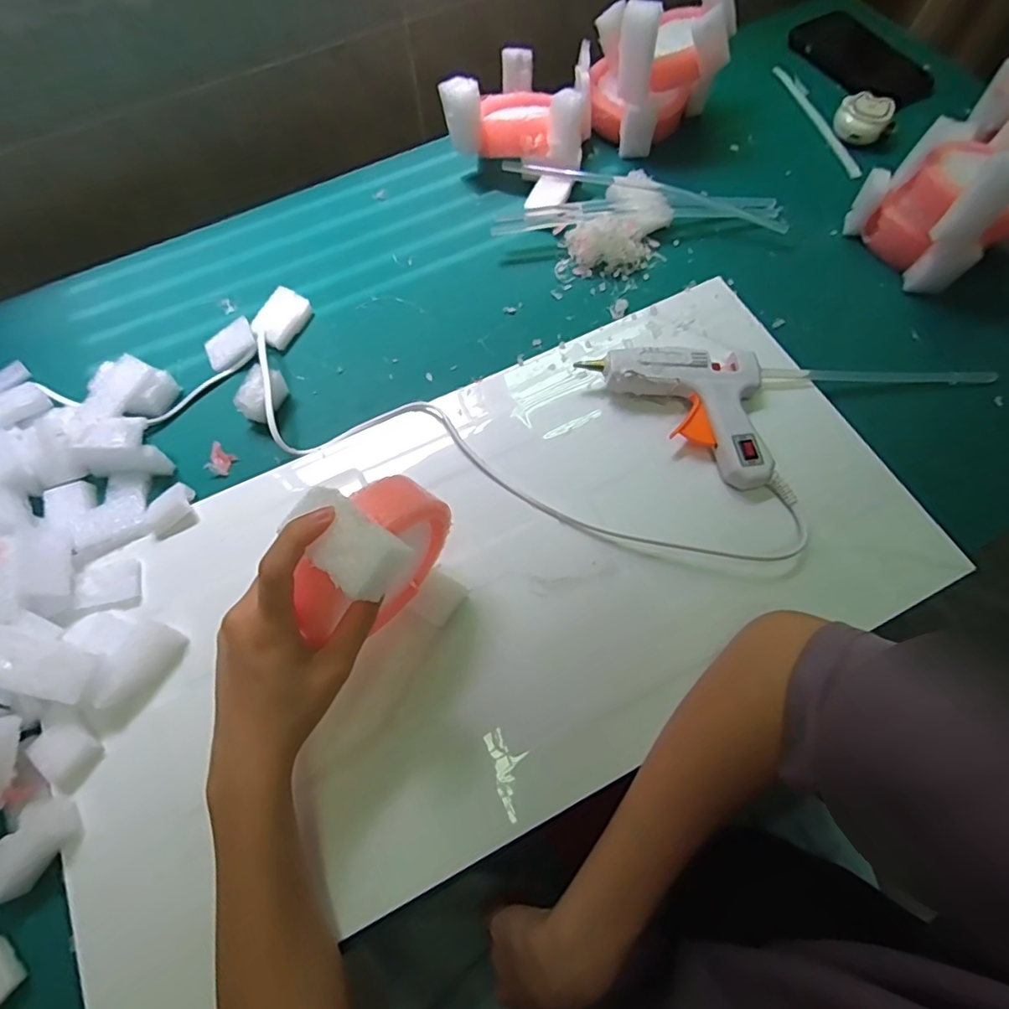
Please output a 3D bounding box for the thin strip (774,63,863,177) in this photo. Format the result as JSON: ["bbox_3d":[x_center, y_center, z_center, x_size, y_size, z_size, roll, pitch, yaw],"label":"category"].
[{"bbox_3d":[0.327,-0.404,0.569,0.012,0.008,0.177,-15,68,-5],"label":"thin strip"}]

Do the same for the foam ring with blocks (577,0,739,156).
[{"bbox_3d":[0.143,-0.426,0.521,0.136,0.108,0.114,4,67,3],"label":"foam ring with blocks"}]

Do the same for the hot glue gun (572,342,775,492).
[{"bbox_3d":[0.152,-0.091,0.417,0.151,0.034,0.102,38,73,16],"label":"hot glue gun"}]

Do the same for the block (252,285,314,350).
[{"bbox_3d":[-0.193,-0.162,0.473,0.034,0.016,0.052,31,71,13],"label":"block"}]

